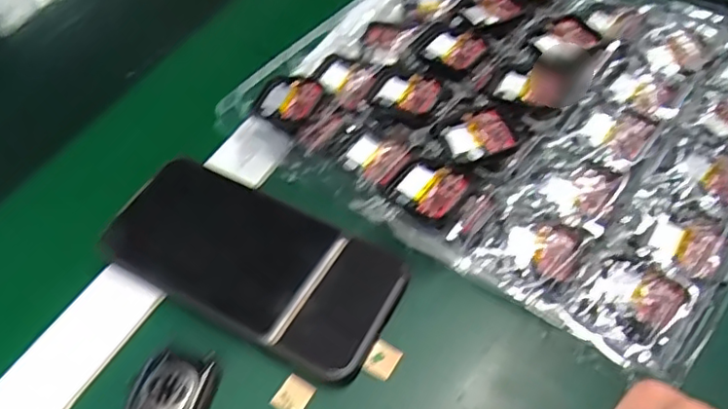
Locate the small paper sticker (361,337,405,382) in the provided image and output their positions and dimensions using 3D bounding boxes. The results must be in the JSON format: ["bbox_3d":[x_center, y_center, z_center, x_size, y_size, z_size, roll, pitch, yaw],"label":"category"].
[{"bbox_3d":[0.009,0.076,0.309,0.015,0.004,0.018,28,59,22],"label":"small paper sticker"}]

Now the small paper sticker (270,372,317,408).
[{"bbox_3d":[-0.034,0.092,0.299,0.016,0.004,0.019,26,59,21],"label":"small paper sticker"}]

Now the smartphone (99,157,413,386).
[{"bbox_3d":[-0.058,0.028,0.331,0.152,0.013,0.076,23,58,19],"label":"smartphone"}]

